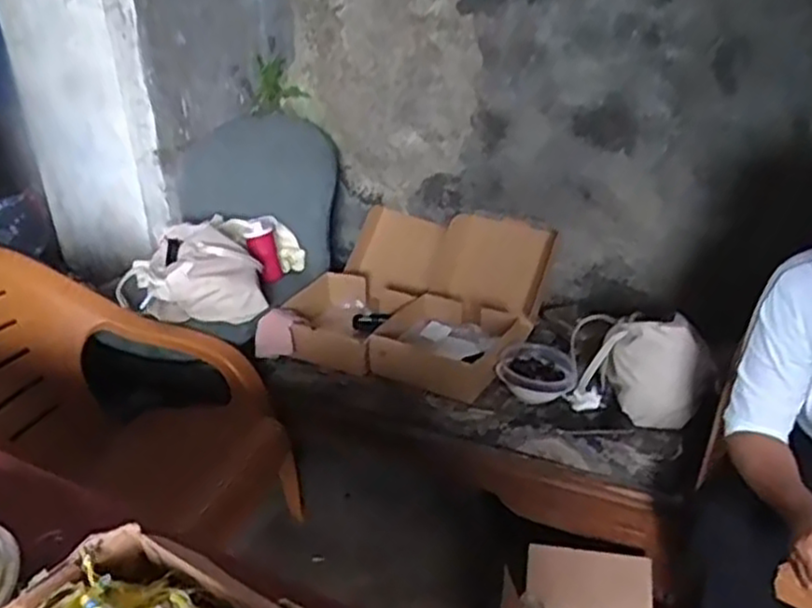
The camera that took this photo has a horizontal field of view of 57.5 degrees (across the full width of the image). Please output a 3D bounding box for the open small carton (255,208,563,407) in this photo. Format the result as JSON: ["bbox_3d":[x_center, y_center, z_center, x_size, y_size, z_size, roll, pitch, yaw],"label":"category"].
[{"bbox_3d":[0.009,-0.045,1.797,0.587,0.187,0.537,9,29,20],"label":"open small carton"}]

